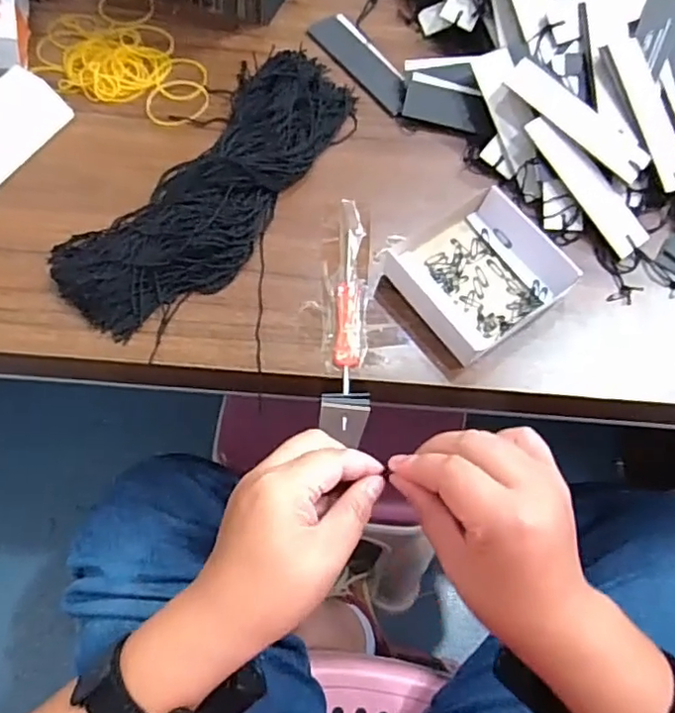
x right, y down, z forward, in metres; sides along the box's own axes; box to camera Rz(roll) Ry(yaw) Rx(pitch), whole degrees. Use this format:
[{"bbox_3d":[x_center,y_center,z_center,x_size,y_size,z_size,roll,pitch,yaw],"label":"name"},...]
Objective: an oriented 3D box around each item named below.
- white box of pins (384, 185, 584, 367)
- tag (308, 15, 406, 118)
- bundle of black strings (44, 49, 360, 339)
[{"bbox_3d":[0.109,-0.066,0.443,0.122,0.026,0.099,-34,72,-17],"label":"white box of pins"},{"bbox_3d":[0.024,-0.263,0.536,0.037,0.005,0.125,-37,69,-6],"label":"tag"},{"bbox_3d":[-0.090,-0.136,0.457,0.108,0.029,0.281,31,67,12],"label":"bundle of black strings"}]

